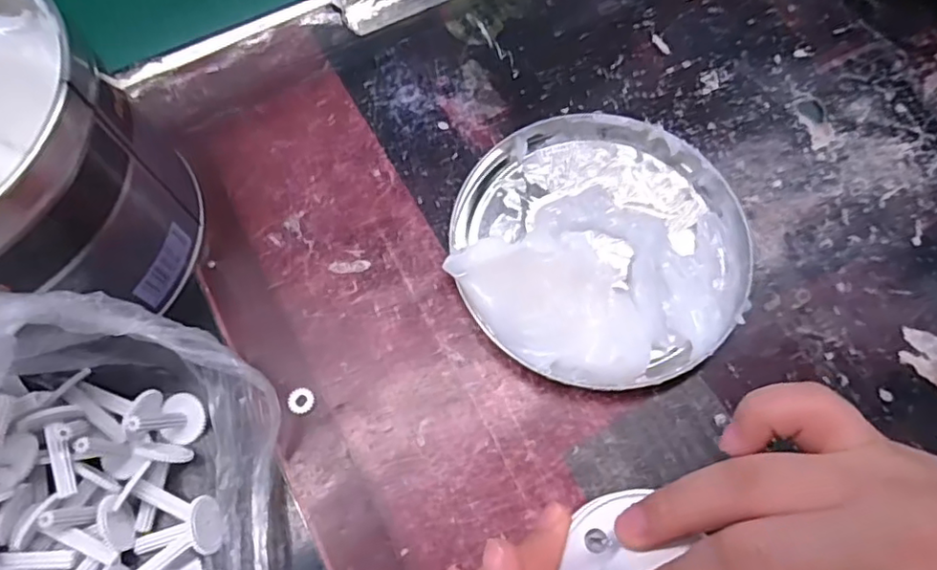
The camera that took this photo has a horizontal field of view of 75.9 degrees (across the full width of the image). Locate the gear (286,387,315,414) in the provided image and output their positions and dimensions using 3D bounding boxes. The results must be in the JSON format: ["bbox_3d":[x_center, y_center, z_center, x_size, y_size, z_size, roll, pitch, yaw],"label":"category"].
[{"bbox_3d":[-0.069,0.048,0.249,0.011,0.004,0.011,0,69,0],"label":"gear"}]

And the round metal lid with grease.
[{"bbox_3d":[0.058,-0.021,0.262,0.126,0.029,0.127,0,69,0],"label":"round metal lid with grease"}]

